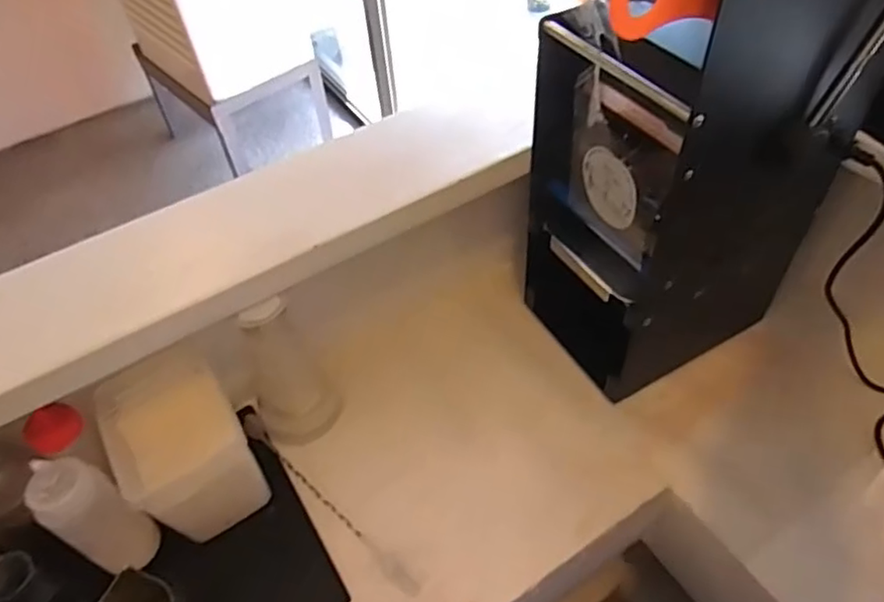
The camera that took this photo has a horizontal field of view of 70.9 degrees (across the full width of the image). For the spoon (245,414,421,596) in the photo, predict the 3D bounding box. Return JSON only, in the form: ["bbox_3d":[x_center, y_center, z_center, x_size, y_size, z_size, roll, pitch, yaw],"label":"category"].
[{"bbox_3d":[-0.140,0.229,0.737,0.306,0.017,0.023,34,61,28],"label":"spoon"}]

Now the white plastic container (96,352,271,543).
[{"bbox_3d":[-0.283,0.163,0.697,0.120,0.149,0.146,-28,54,-17],"label":"white plastic container"}]

